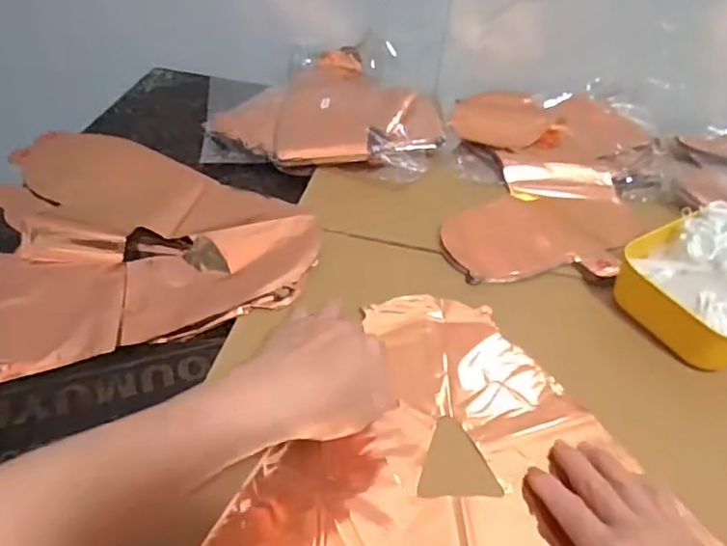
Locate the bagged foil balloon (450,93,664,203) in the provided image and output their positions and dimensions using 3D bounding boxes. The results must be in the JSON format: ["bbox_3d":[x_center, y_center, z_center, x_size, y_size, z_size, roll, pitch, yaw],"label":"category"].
[{"bbox_3d":[0.258,-0.177,0.773,0.258,0.028,0.237,1,45,-1],"label":"bagged foil balloon"}]

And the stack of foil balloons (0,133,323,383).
[{"bbox_3d":[-0.240,-0.041,0.596,0.376,0.027,0.361,5,42,-2],"label":"stack of foil balloons"}]

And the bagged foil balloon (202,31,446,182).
[{"bbox_3d":[-0.054,-0.245,0.799,0.316,0.049,0.307,5,42,-2],"label":"bagged foil balloon"}]

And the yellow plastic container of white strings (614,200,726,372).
[{"bbox_3d":[0.339,0.002,0.544,0.163,0.072,0.142,-21,48,-25],"label":"yellow plastic container of white strings"}]

